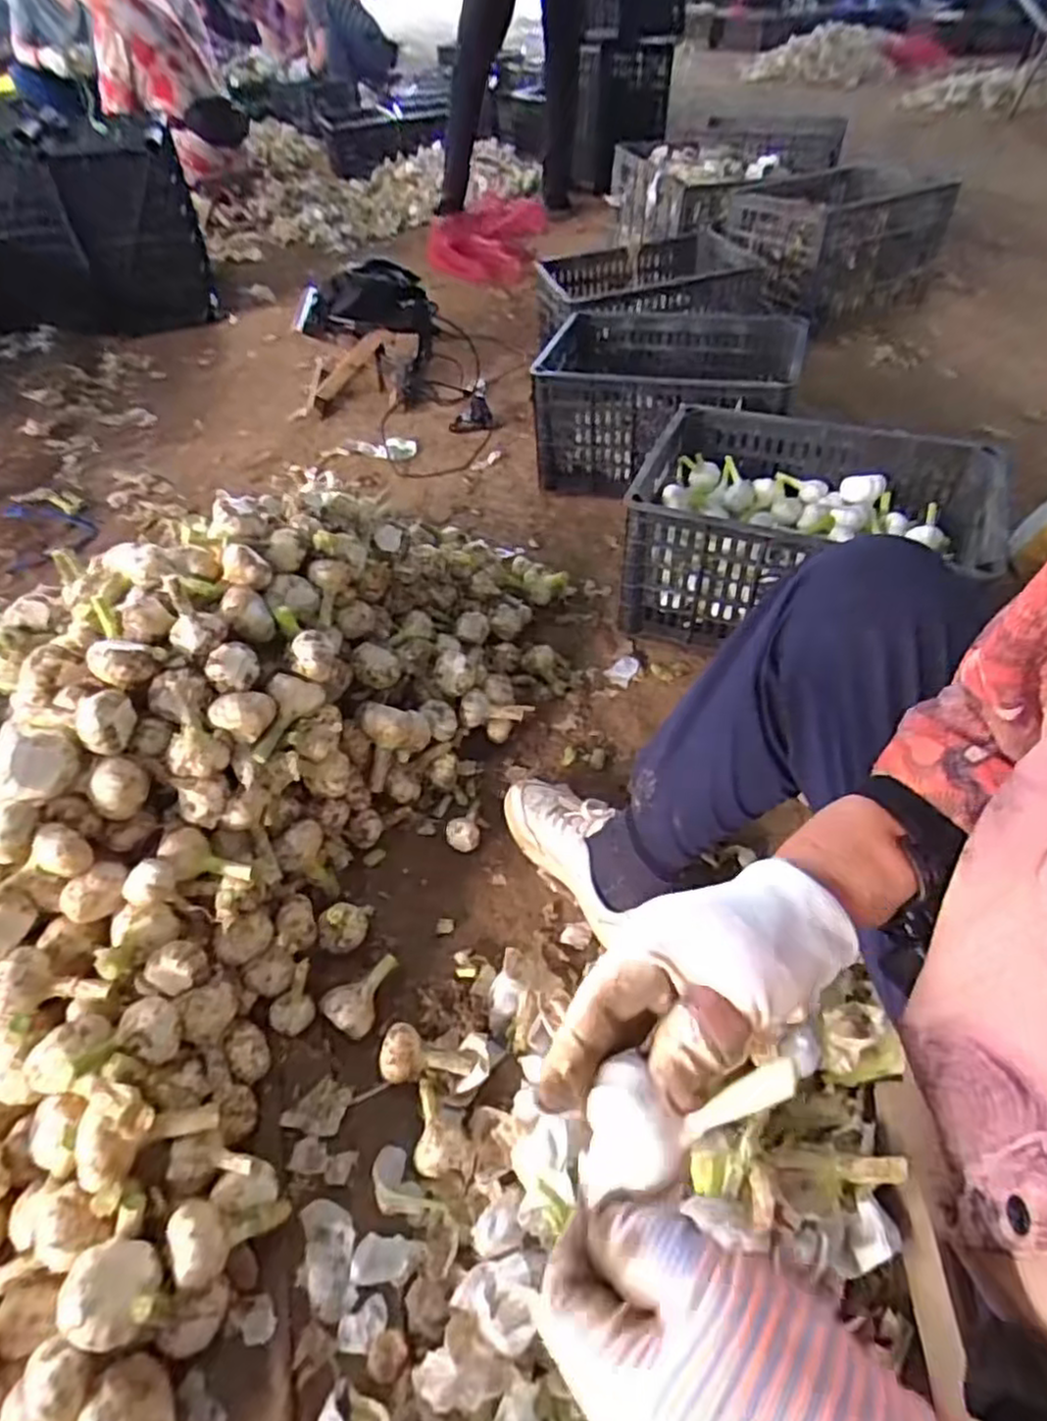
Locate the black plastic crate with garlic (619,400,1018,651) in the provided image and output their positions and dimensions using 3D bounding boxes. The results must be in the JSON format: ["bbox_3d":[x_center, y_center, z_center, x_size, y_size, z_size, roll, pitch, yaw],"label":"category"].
[{"bbox_3d":[0.395,-0.245,1.024,0.443,0.232,0.320,14,49,15],"label":"black plastic crate with garlic"}]

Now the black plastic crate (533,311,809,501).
[{"bbox_3d":[0.274,-0.585,1.374,0.440,0.281,0.391,16,49,16],"label":"black plastic crate"}]

